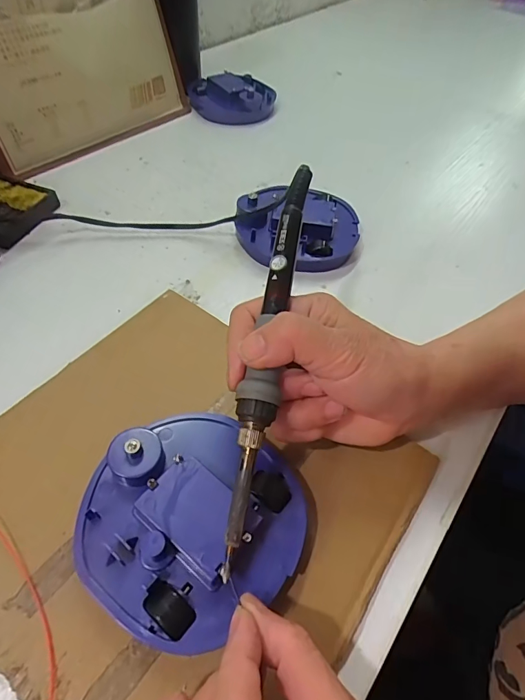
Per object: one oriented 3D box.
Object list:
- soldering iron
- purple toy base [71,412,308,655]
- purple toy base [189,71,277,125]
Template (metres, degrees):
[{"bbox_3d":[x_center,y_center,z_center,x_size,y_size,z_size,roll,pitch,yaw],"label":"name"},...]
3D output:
[{"bbox_3d":[0.003,-0.003,0.212,0.018,0.013,0.209,10,73,5],"label":"soldering iron"},{"bbox_3d":[-0.034,0.083,0.212,0.104,0.031,0.105,1,52,-2],"label":"purple toy base"},{"bbox_3d":[-0.045,-0.321,0.534,0.110,0.032,0.078,25,55,16],"label":"purple toy base"}]

